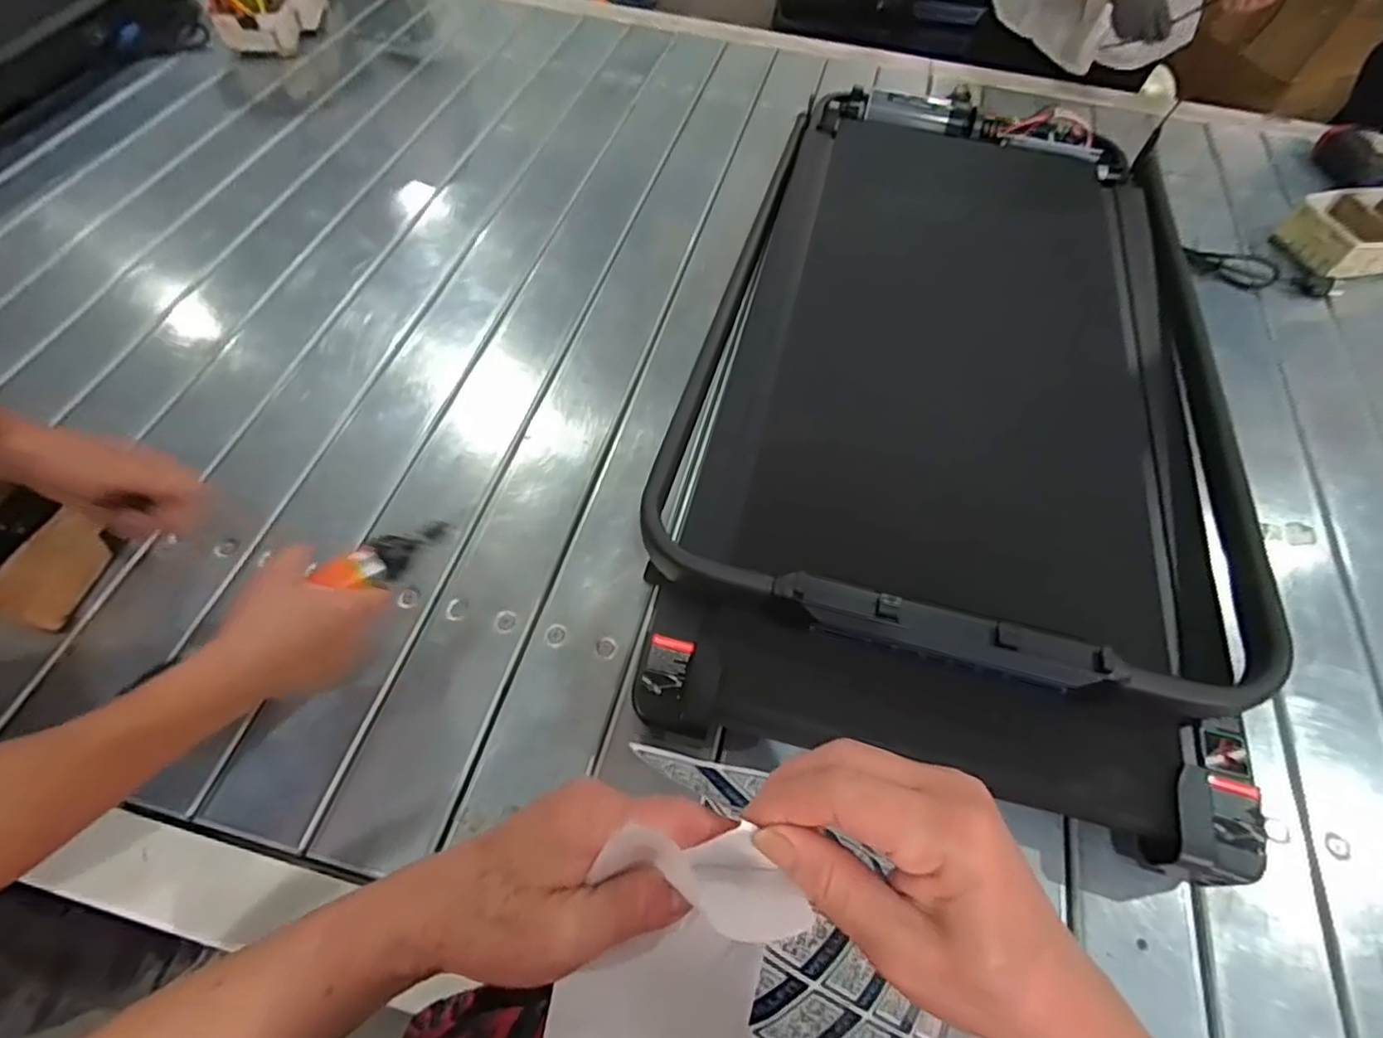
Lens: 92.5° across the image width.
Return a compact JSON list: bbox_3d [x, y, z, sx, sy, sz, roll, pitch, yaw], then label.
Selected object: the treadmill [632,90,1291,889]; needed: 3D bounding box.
[{"bbox_3d":[0.302,-0.212,0.777,0.538,0.133,1.035,13,58,7],"label":"treadmill"}]

